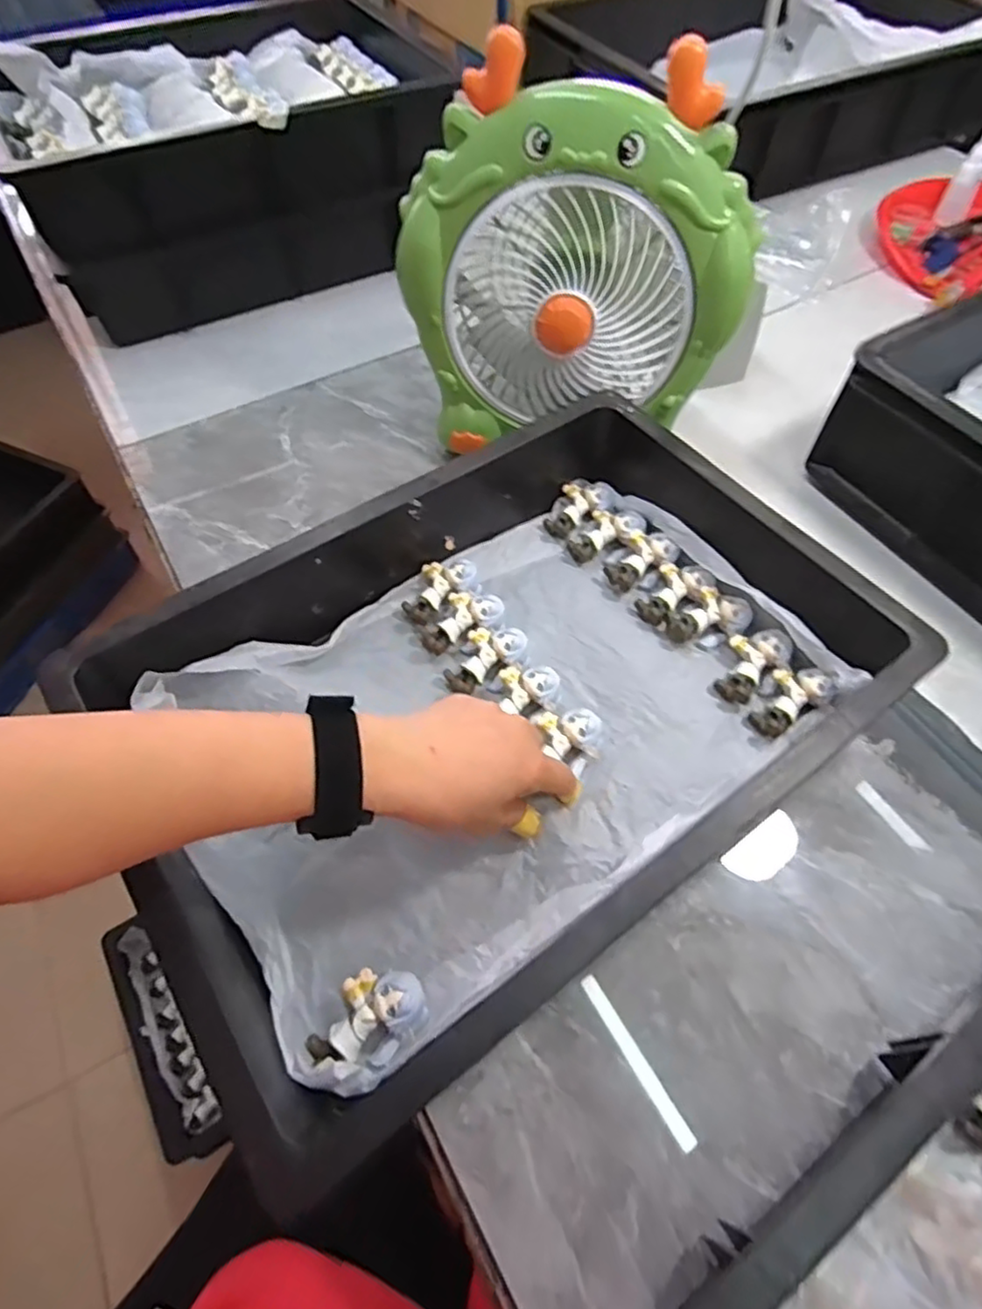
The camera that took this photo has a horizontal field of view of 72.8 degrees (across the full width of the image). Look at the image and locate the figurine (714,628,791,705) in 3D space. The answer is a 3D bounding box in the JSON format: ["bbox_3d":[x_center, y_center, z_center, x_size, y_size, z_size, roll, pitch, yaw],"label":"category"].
[{"bbox_3d":[0.189,0.007,0.478,0.039,0.022,0.058,28,62,17],"label":"figurine"}]

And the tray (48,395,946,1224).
[{"bbox_3d":[0.015,0.024,0.439,0.462,0.103,0.320,-32,63,-18],"label":"tray"}]

